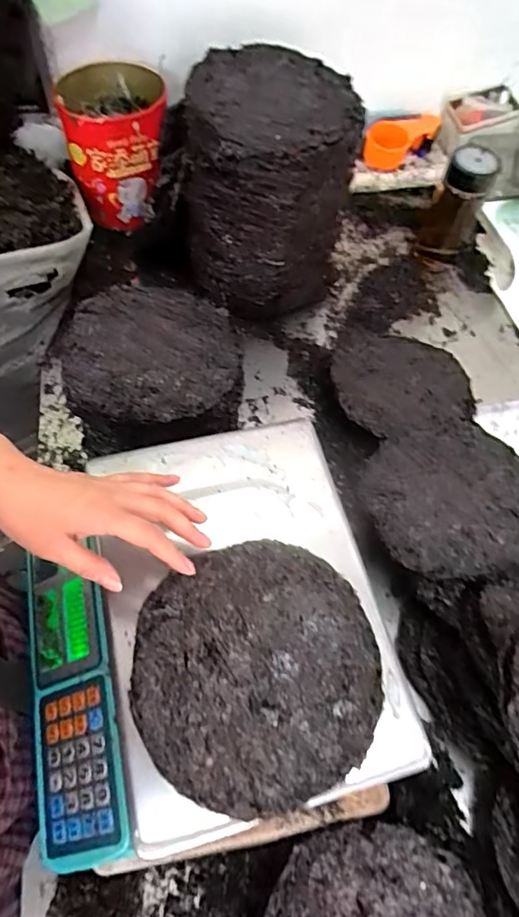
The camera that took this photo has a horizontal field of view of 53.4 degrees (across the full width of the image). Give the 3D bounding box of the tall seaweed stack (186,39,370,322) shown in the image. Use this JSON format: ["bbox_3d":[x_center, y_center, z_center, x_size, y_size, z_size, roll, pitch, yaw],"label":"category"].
[{"bbox_3d":[0.010,-0.362,0.736,0.214,0.294,0.205,12,62,3],"label":"tall seaweed stack"}]

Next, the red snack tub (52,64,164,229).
[{"bbox_3d":[-0.227,-0.502,0.839,0.149,0.169,0.159,2,62,-3],"label":"red snack tub"}]

